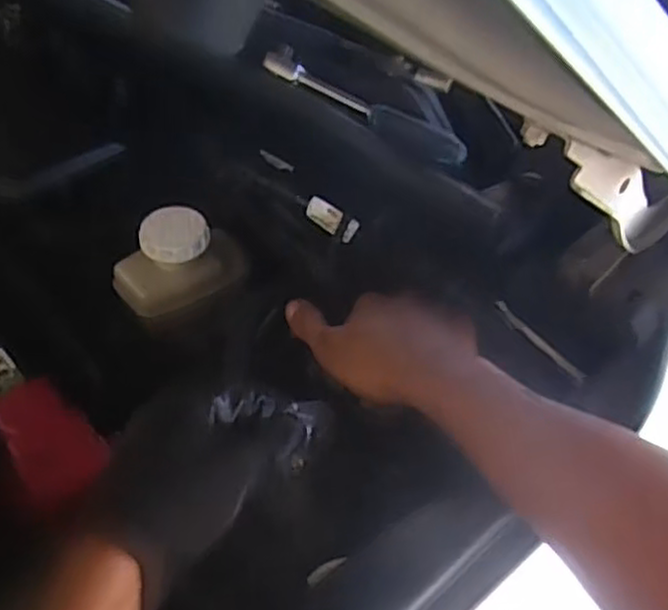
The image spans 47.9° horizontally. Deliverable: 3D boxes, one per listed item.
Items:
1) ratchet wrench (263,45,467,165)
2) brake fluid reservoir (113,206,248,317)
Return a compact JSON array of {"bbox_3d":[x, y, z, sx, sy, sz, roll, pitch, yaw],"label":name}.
[{"bbox_3d":[0.021,-0.158,0.601,0.189,0.026,0.022,31,52,24],"label":"ratchet wrench"},{"bbox_3d":[-0.128,-0.041,0.640,0.114,0.063,0.060,-20,50,-21],"label":"brake fluid reservoir"}]

